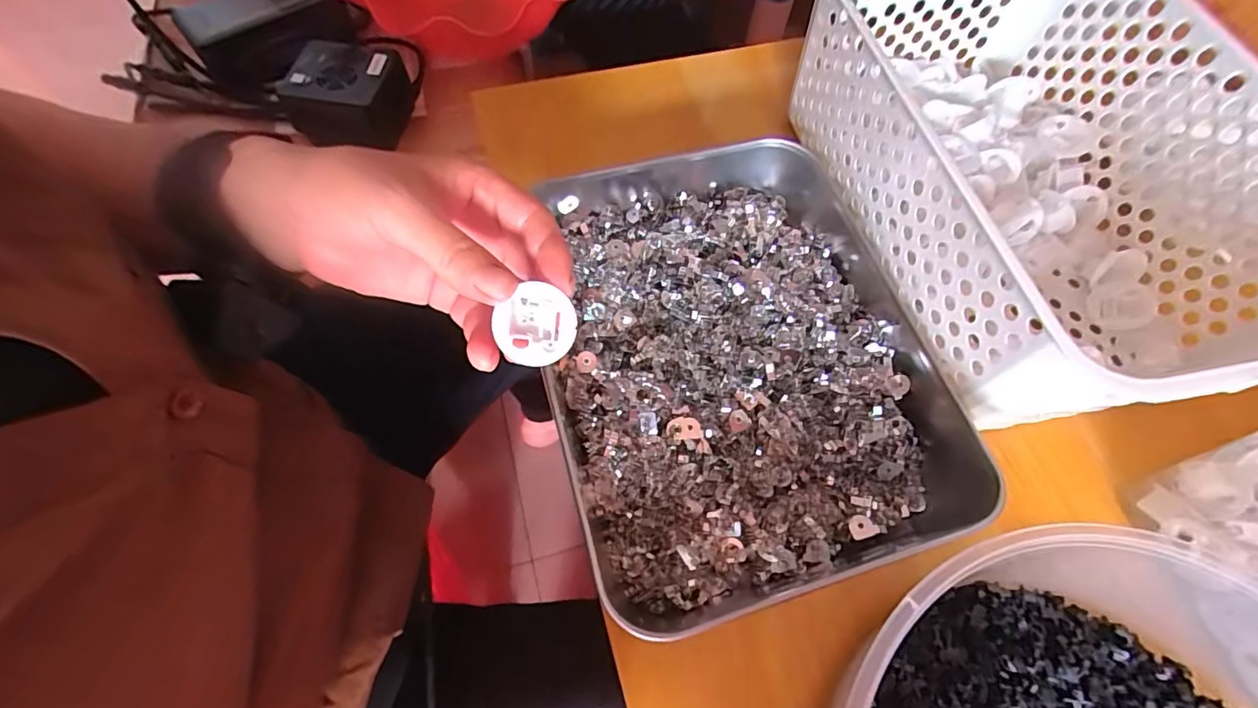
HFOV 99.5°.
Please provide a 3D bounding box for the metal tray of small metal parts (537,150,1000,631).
[{"bbox_3d":[0.058,-0.002,0.301,0.205,0.035,0.258,-14,66,-8],"label":"metal tray of small metal parts"}]

